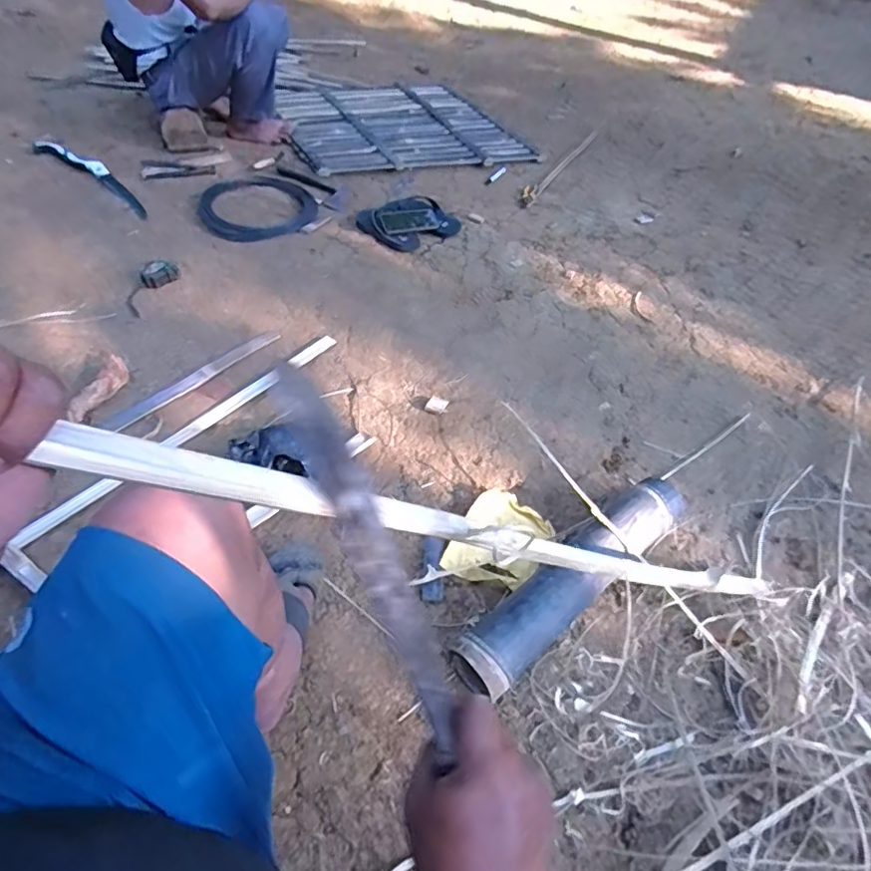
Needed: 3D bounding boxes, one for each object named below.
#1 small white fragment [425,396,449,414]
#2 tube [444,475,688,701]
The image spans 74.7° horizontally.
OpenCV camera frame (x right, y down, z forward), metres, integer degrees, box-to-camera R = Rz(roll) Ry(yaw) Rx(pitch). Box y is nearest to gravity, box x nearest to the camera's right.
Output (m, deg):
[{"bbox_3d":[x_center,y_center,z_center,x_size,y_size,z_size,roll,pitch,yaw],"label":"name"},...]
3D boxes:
[{"bbox_3d":[0.003,-0.064,1.209,0.041,0.010,0.040,21,49,12],"label":"small white fragment"},{"bbox_3d":[0.225,0.224,0.901,0.479,0.095,0.094,-33,59,-27],"label":"tube"}]

